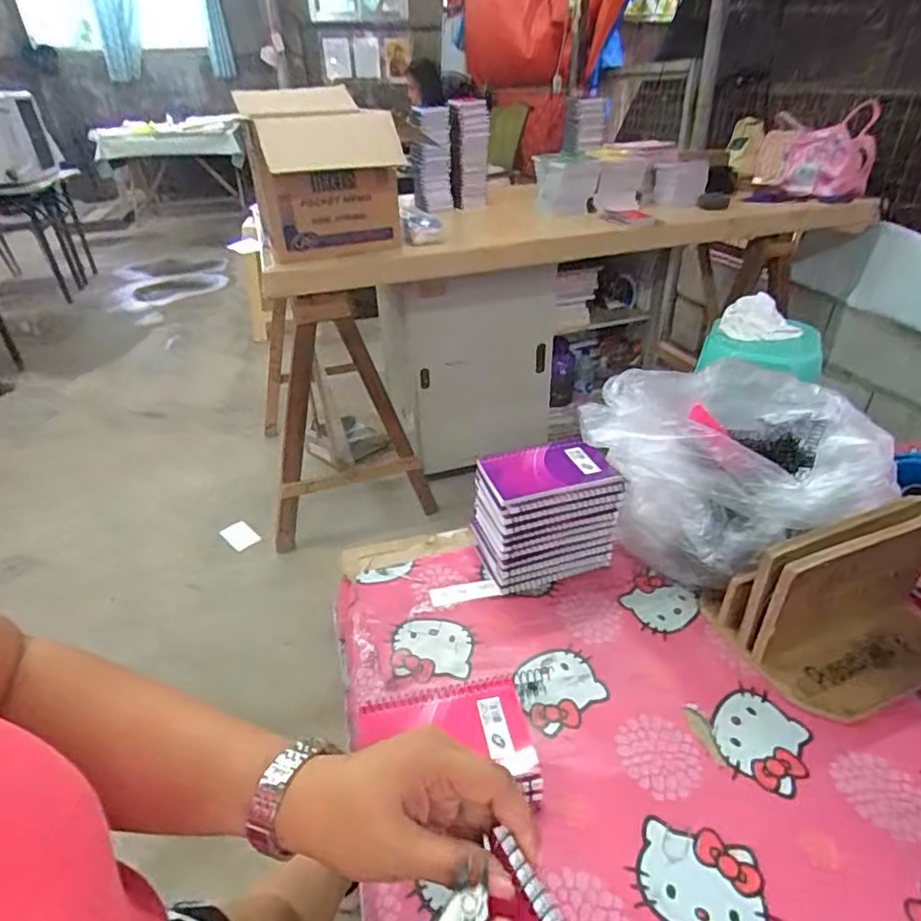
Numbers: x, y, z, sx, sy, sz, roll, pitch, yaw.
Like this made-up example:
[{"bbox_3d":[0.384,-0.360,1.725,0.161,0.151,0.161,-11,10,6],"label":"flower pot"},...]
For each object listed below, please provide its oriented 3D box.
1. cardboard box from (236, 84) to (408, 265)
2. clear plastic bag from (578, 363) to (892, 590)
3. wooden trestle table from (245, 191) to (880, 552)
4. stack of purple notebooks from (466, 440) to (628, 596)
[{"bbox_3d":[-0.329,-0.681,1.384,0.322,0.338,0.411,-11,34,-11],"label":"cardboard box"},{"bbox_3d":[0.286,0.008,0.607,0.256,0.181,0.225,19,40,30],"label":"clear plastic bag"},{"bbox_3d":[0.279,-0.397,1.917,1.894,0.887,0.541,-11,34,-12],"label":"wooden trestle table"},{"bbox_3d":[0.092,0.060,0.637,0.148,0.122,0.093,-9,34,-9],"label":"stack of purple notebooks"}]

